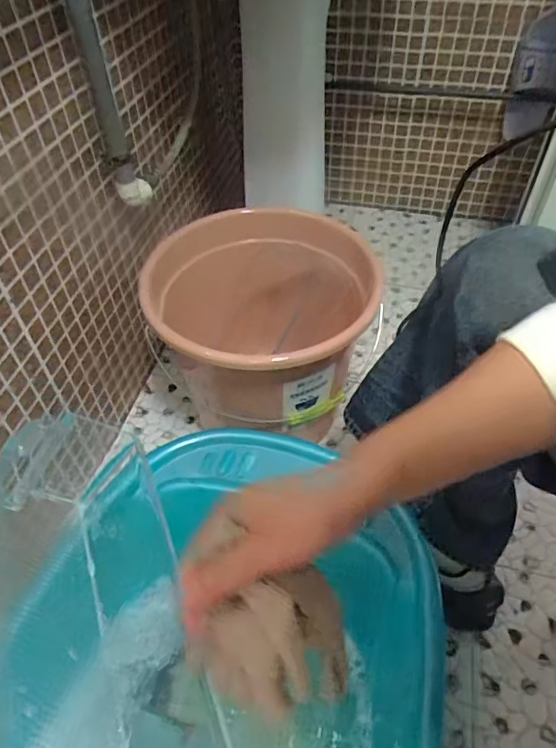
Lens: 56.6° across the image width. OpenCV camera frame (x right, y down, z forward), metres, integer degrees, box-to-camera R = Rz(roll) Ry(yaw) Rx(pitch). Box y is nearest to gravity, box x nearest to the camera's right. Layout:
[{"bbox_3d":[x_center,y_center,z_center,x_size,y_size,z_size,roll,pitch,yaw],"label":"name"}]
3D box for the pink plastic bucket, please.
[{"bbox_3d":[-0.021,-0.072,0.818,0.316,0.266,0.349,-11,50,-9],"label":"pink plastic bucket"}]

